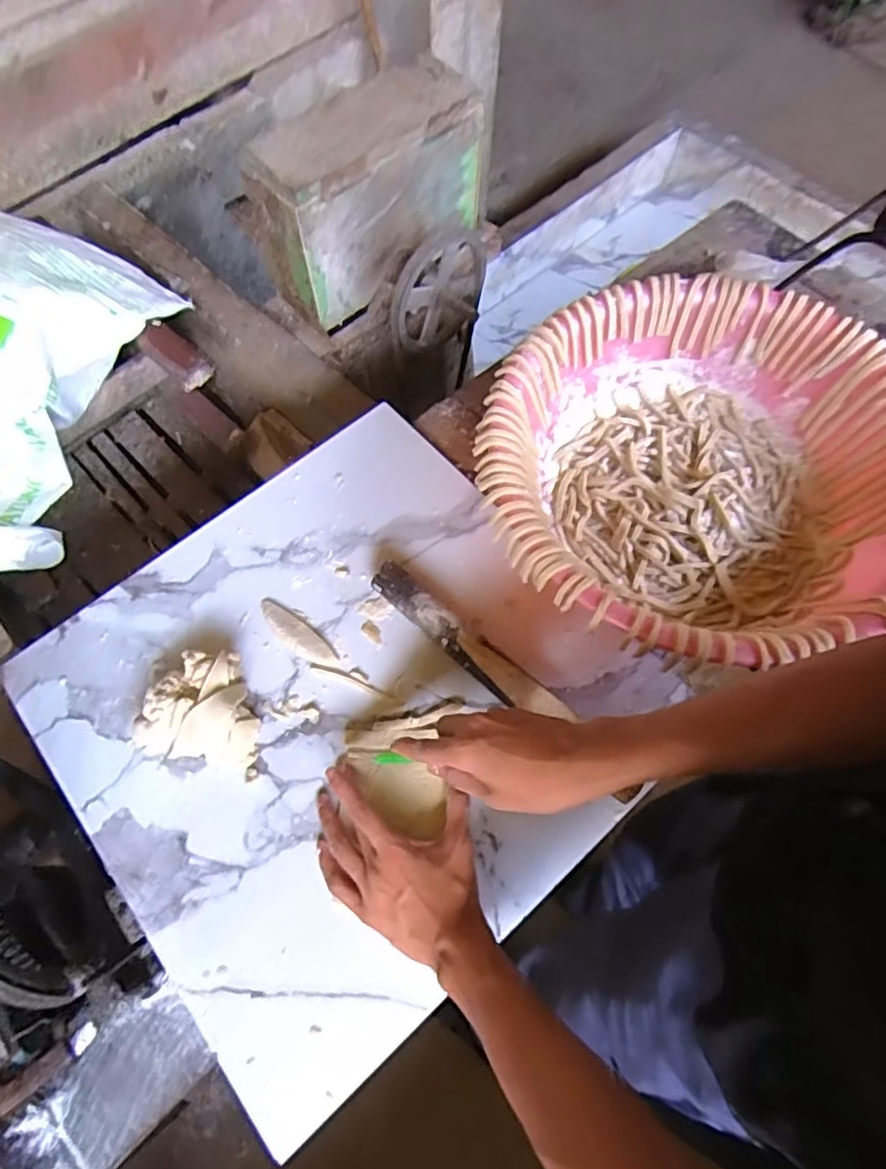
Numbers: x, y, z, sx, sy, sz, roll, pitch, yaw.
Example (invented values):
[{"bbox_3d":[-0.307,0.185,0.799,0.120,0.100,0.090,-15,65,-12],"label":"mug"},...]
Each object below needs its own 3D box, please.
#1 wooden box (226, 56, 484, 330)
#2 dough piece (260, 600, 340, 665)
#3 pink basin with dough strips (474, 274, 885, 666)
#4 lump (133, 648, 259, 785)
[{"bbox_3d":[-0.124,-0.620,0.970,0.177,0.220,0.349,41,71,17],"label":"wooden box"},{"bbox_3d":[-0.146,0.048,0.611,0.100,0.014,0.030,35,69,15],"label":"dough piece"},{"bbox_3d":[0.246,-0.110,0.615,0.404,0.118,0.395,0,65,0],"label":"pink basin with dough strips"},{"bbox_3d":[-0.217,0.111,0.565,0.102,0.047,0.096,10,65,4],"label":"lump"}]

